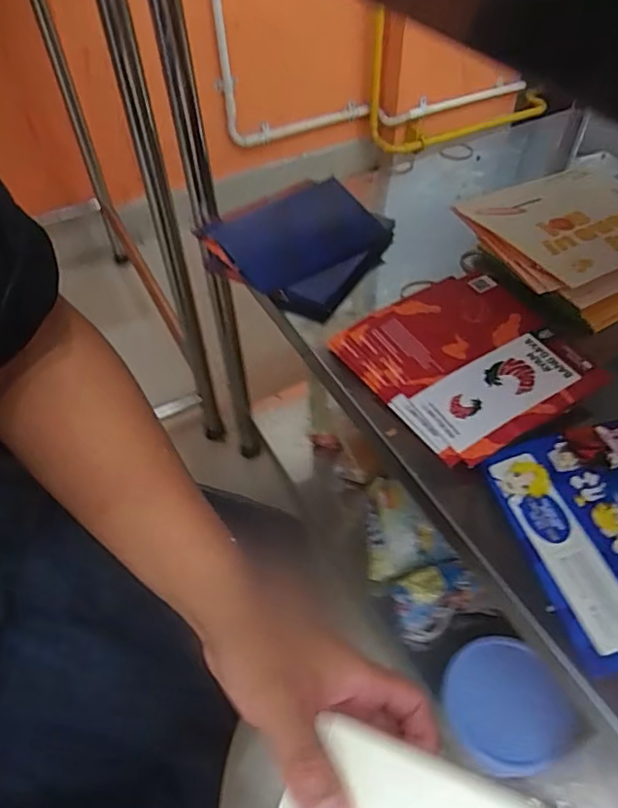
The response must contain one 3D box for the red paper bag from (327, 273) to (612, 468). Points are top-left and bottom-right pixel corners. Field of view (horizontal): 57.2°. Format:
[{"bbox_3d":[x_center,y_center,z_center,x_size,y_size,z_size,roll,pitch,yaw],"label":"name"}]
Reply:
[{"bbox_3d":[0.142,-0.041,0.522,0.163,0.029,0.187,-28,54,-19],"label":"red paper bag"}]

